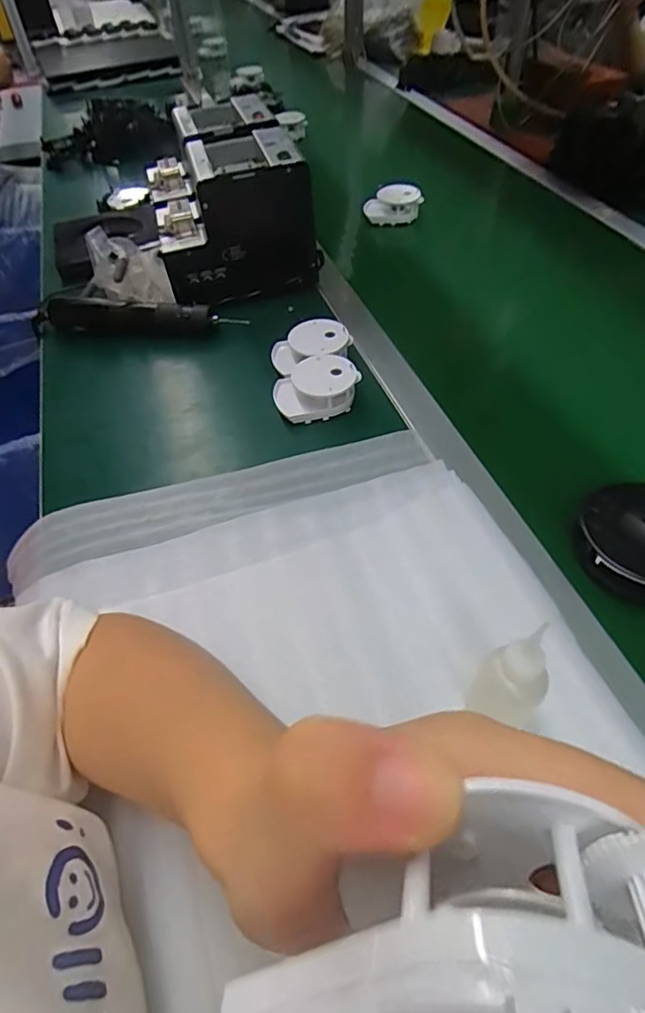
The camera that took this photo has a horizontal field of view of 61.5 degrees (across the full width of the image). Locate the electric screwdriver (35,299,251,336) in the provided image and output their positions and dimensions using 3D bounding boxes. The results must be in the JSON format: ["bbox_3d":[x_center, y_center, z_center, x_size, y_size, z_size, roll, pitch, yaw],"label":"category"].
[{"bbox_3d":[-0.222,-0.224,0.646,0.261,0.035,0.041,3,50,3],"label":"electric screwdriver"}]

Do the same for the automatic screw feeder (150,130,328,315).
[{"bbox_3d":[-0.110,-0.351,0.671,0.182,0.150,0.142,-13,51,-10],"label":"automatic screw feeder"}]

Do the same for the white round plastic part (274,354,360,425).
[{"bbox_3d":[-0.007,-0.120,0.548,0.082,0.033,0.062,-17,52,-12],"label":"white round plastic part"}]

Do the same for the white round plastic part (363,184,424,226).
[{"bbox_3d":[0.108,-0.460,0.827,0.086,0.043,0.053,6,51,6],"label":"white round plastic part"}]

